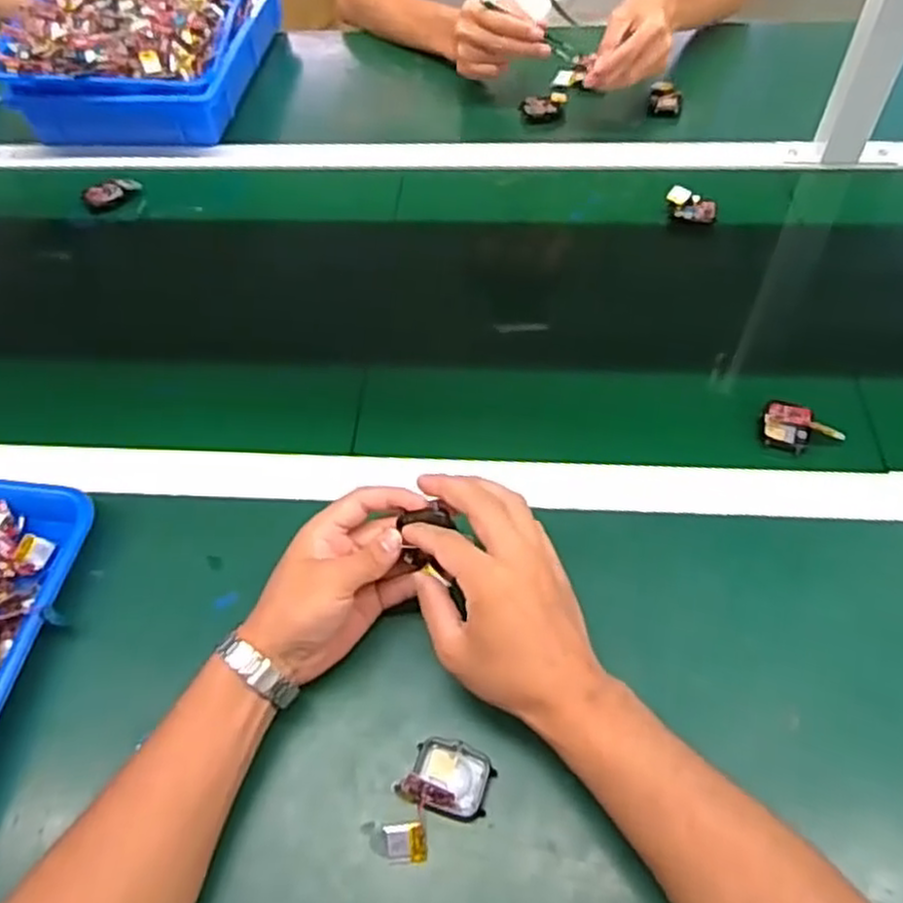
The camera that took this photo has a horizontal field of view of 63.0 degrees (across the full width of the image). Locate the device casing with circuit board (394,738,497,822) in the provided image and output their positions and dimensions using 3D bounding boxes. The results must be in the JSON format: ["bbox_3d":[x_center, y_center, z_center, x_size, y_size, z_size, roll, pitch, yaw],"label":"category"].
[{"bbox_3d":[-0.001,0.193,0.437,0.049,0.019,0.040,14,56,14],"label":"device casing with circuit board"}]

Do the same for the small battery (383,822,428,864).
[{"bbox_3d":[-0.026,0.223,0.420,0.023,0.007,0.020,-10,54,-4],"label":"small battery"}]

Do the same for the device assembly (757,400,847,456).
[{"bbox_3d":[0.273,-0.020,0.579,0.055,0.020,0.038,7,55,9],"label":"device assembly"}]

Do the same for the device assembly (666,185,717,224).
[{"bbox_3d":[0.243,-0.250,0.747,0.049,0.017,0.035,10,55,11],"label":"device assembly"}]

